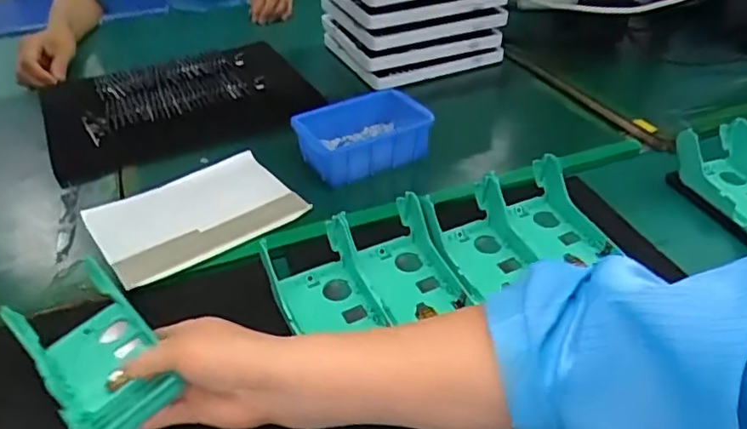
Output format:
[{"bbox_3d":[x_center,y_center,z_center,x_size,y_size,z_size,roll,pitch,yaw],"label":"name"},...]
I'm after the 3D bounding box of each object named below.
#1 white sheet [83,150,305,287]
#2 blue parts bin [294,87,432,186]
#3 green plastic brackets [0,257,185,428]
[{"bbox_3d":[-0.185,-0.003,0.600,0.196,0.016,0.131,-26,44,-28],"label":"white sheet"},{"bbox_3d":[-0.013,-0.095,0.672,0.154,0.057,0.109,-18,41,-21],"label":"blue parts bin"},{"bbox_3d":[-0.208,0.104,0.421,0.079,0.048,0.164,-29,37,-28],"label":"green plastic brackets"}]

